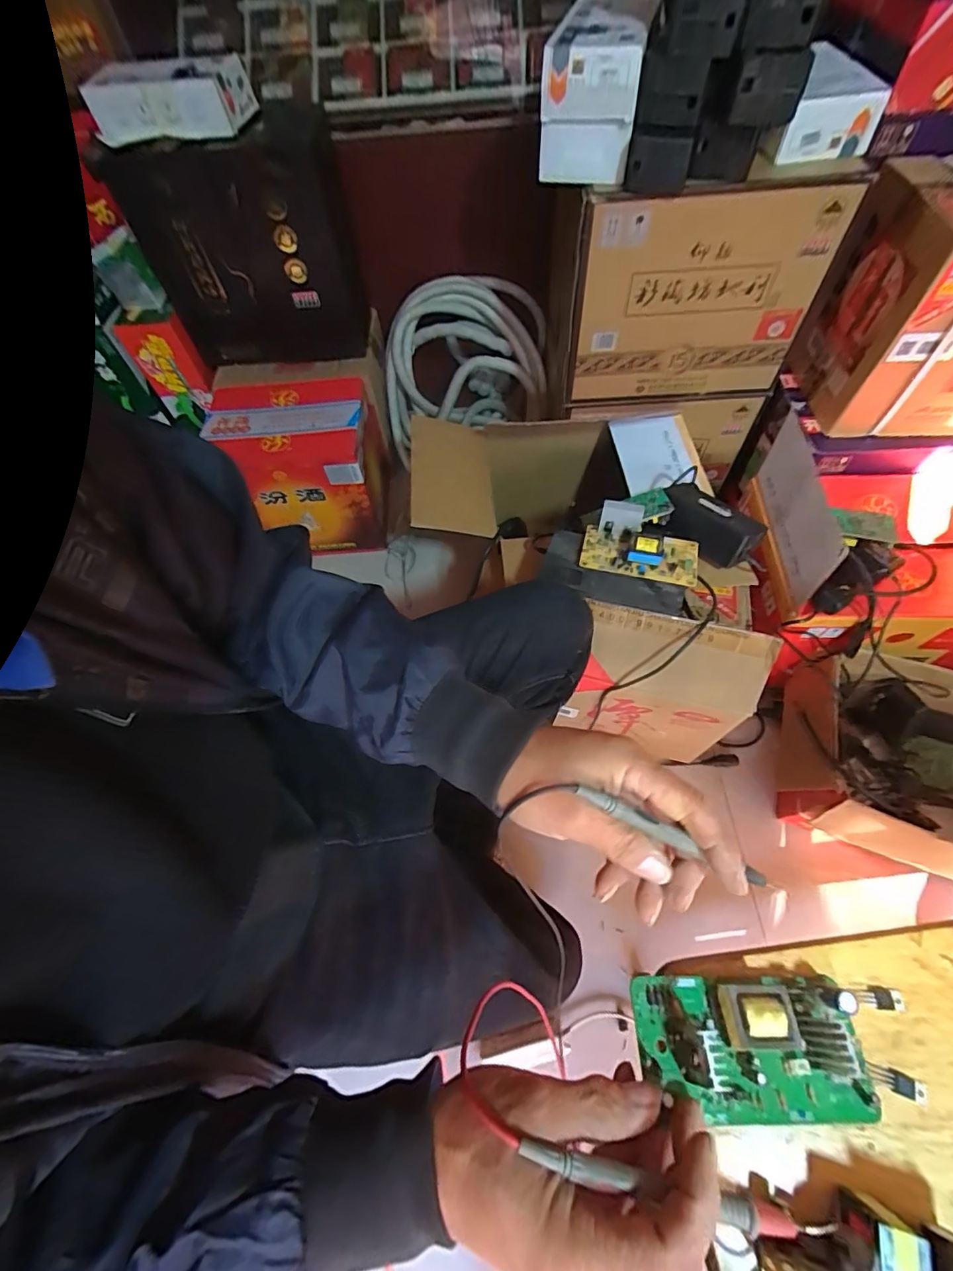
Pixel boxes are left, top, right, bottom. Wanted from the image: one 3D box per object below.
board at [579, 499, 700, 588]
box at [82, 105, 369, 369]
[{"bbox_3d":[0.223,-0.123,0.670,0.151,0.050,0.090,13,62,11],"label":"board"},{"bbox_3d":[-0.412,-0.728,0.958,0.374,0.349,0.148,-7,60,0],"label":"box"}]

